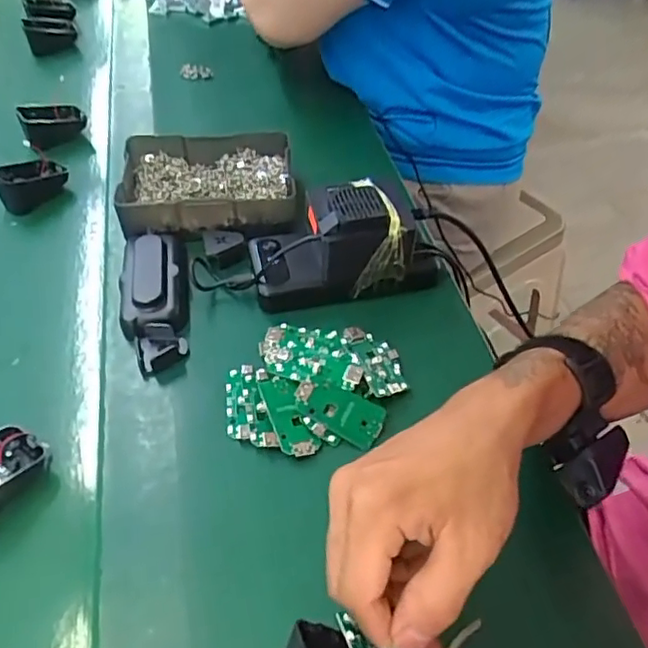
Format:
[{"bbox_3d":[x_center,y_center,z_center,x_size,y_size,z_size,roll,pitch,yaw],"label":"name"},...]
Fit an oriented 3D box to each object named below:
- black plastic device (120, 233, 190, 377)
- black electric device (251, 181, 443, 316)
[{"bbox_3d":[-0.138,-0.024,0.495,0.051,0.028,0.141,-10,49,-5],"label":"black plastic device"},{"bbox_3d":[0.014,-0.072,0.496,0.149,0.067,0.070,-8,48,-4],"label":"black electric device"}]

